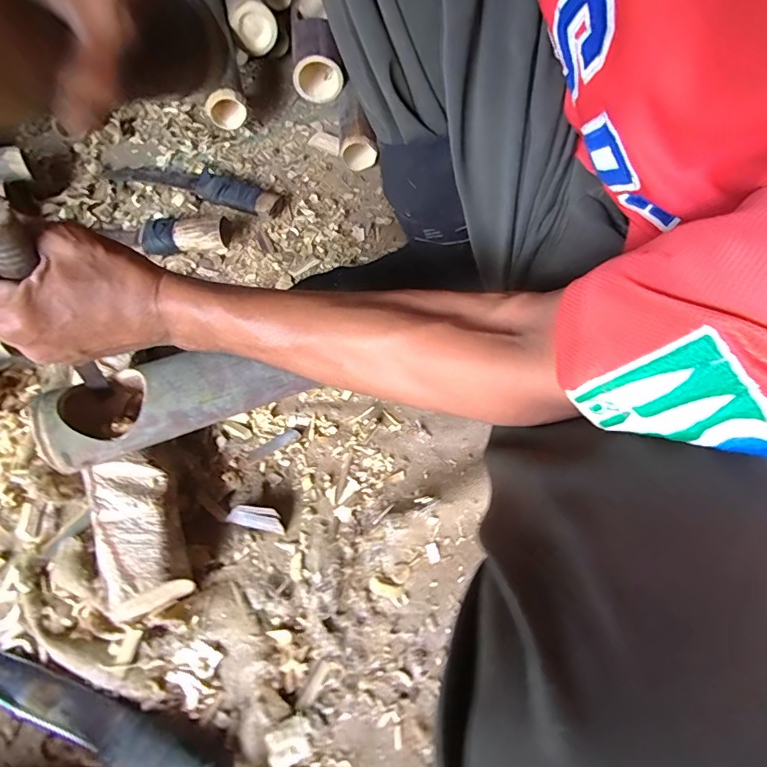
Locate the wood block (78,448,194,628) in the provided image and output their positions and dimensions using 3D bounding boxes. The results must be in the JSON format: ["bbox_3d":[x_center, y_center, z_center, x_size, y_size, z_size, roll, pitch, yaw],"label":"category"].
[{"bbox_3d":[-0.230,0.141,0.421,0.074,0.060,0.135,-19,65,-13],"label":"wood block"}]

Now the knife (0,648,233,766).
[{"bbox_3d":[-0.237,0.286,0.368,0.272,0.021,0.042,17,63,5],"label":"knife"}]

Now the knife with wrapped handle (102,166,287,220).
[{"bbox_3d":[-0.295,-0.310,0.678,0.292,0.030,0.050,17,63,6],"label":"knife with wrapped handle"}]

